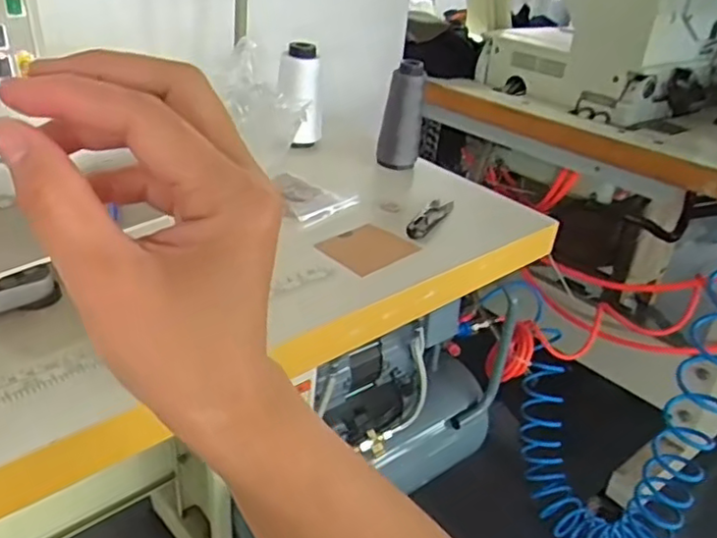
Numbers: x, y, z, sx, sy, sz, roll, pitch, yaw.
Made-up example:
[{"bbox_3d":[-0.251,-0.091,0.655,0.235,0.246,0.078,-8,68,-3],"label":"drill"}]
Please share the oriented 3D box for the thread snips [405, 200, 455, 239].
[{"bbox_3d":[0.066,-0.048,0.617,0.024,0.009,0.086,17,30,20],"label":"thread snips"}]

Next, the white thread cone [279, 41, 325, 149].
[{"bbox_3d":[-0.061,-0.188,0.723,0.048,0.113,0.039,2,28,-7],"label":"white thread cone"}]

